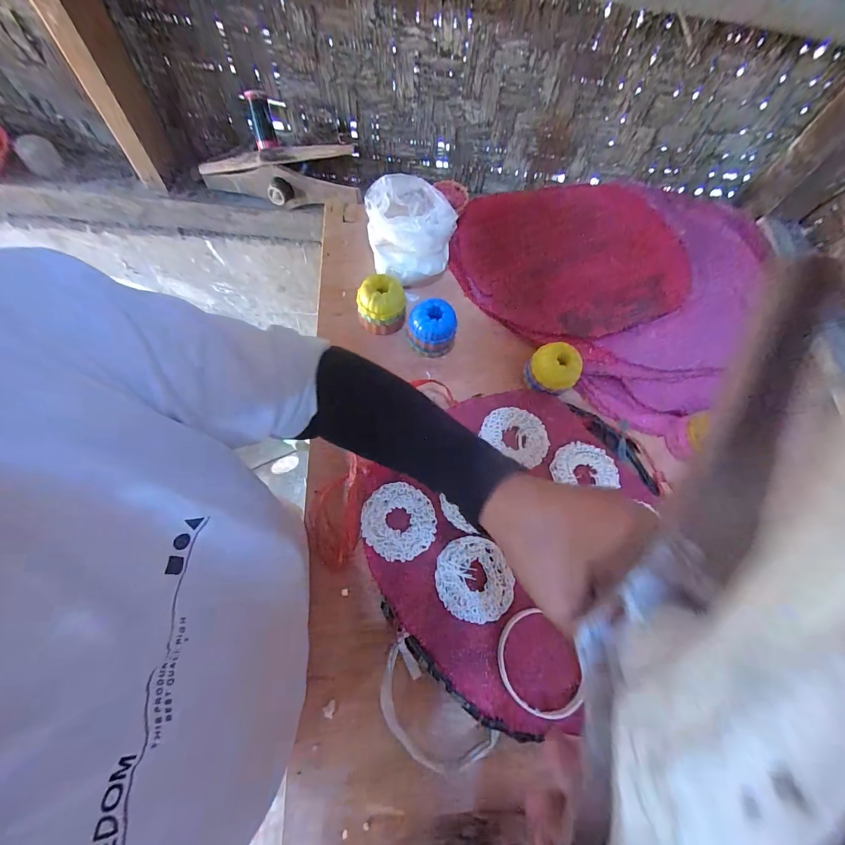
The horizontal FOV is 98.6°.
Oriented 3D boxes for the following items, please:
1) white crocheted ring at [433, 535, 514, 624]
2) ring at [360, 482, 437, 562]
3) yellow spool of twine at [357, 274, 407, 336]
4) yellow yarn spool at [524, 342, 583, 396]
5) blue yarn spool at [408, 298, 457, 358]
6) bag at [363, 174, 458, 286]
[{"bbox_3d":[0.053,0.162,0.373,0.074,0.004,0.080,3,69,-7],"label":"white crocheted ring"},{"bbox_3d":[-0.024,0.104,0.382,0.076,0.006,0.076,7,69,-18],"label":"ring"},{"bbox_3d":[-0.054,-0.152,0.470,0.060,0.056,0.054,-6,70,-6],"label":"yellow spool of twine"},{"bbox_3d":[0.162,-0.066,0.450,0.062,0.049,0.049,36,71,9],"label":"yellow yarn spool"},{"bbox_3d":[0.011,-0.122,0.466,0.064,0.052,0.049,12,69,1],"label":"blue yarn spool"},{"bbox_3d":[-0.017,-0.260,0.496,0.112,0.079,0.113,-14,71,-9],"label":"bag"}]

